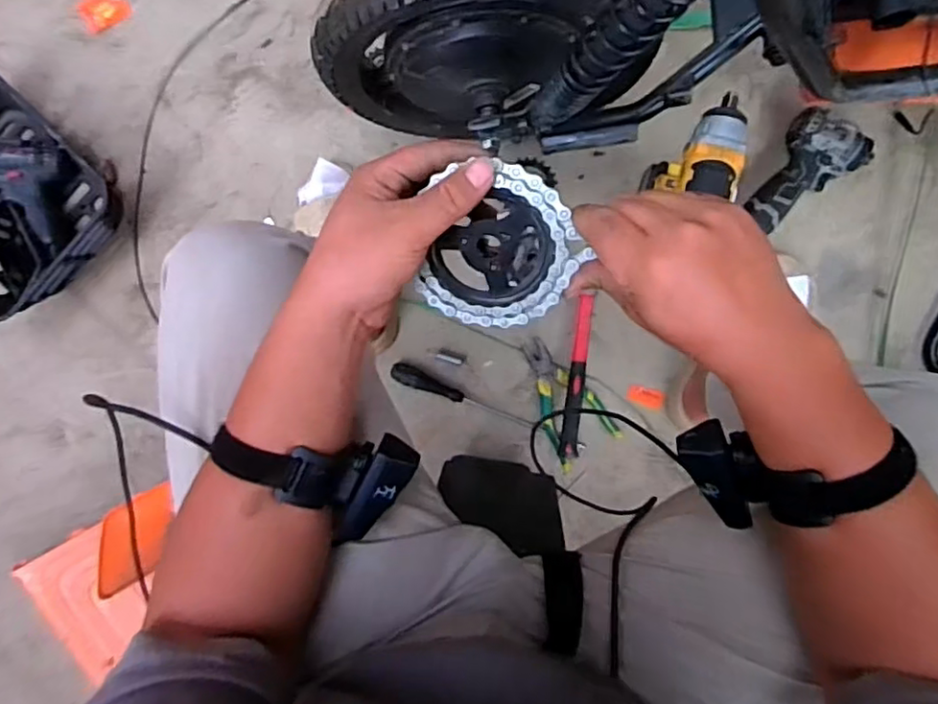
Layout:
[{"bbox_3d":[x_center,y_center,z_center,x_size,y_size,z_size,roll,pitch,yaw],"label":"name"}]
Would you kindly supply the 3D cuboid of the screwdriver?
[{"bbox_3d":[-0.003,0.072,0.954,0.239,0.033,0.026,23,96,3],"label":"screwdriver"}]

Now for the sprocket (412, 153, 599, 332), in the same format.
[{"bbox_3d":[0.022,-0.065,0.398,0.097,0.015,0.103,13,121,5],"label":"sprocket"}]

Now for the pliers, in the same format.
[{"bbox_3d":[0.134,0.073,0.934,0.098,0.027,0.194,-33,91,7],"label":"pliers"}]

